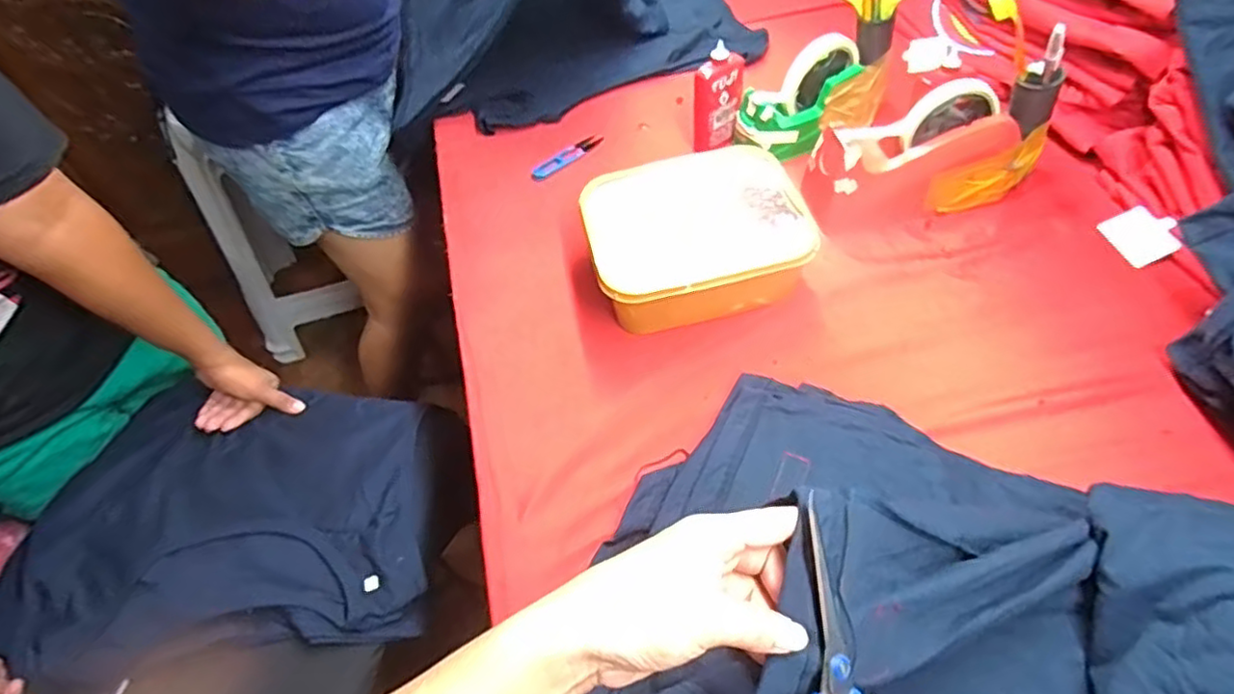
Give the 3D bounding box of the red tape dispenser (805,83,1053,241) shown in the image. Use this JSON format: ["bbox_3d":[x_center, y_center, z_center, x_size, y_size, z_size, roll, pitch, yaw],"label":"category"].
[{"bbox_3d":[0.300,-0.192,0.631,0.215,0.109,0.093,-15,53,-9],"label":"red tape dispenser"}]

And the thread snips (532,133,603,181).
[{"bbox_3d":[-0.060,-0.232,0.785,0.027,0.004,0.105,36,62,26],"label":"thread snips"}]

